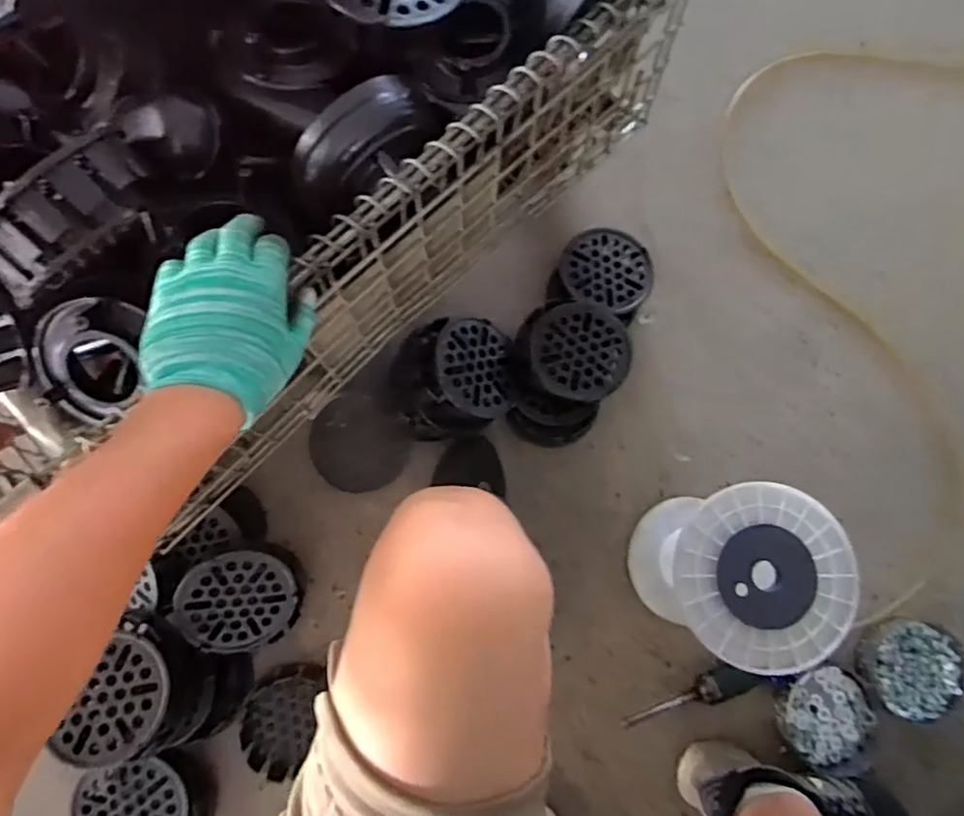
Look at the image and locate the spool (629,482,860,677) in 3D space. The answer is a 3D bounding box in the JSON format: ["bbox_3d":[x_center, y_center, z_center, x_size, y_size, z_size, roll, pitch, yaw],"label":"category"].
[{"bbox_3d":[0.297,0.195,0.747,0.177,0.226,0.182,0,81,-3],"label":"spool"}]

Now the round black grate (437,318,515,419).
[{"bbox_3d":[-0.006,-0.053,0.780,0.109,0.015,0.128,10,69,-31],"label":"round black grate"}]

